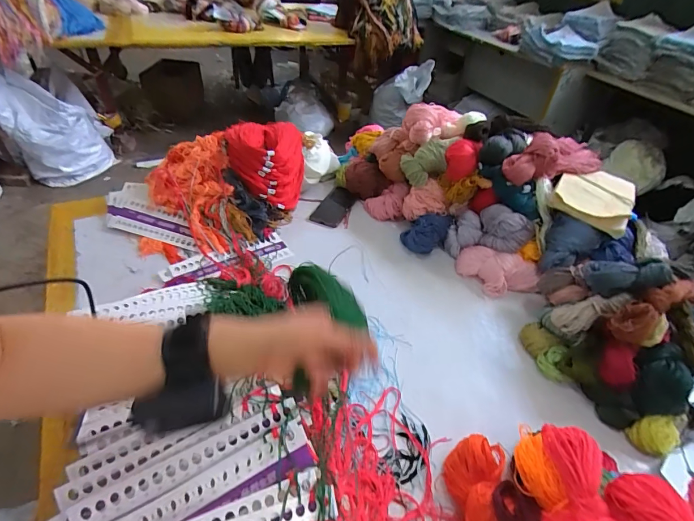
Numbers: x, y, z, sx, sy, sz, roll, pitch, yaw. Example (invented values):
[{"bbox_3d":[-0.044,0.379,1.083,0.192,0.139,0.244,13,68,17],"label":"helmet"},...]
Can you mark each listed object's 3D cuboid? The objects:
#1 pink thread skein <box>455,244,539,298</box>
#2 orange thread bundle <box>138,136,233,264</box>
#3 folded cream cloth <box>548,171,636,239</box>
[{"bbox_3d":[0.315,0.023,0.807,0.167,0.062,0.088,23,45,18],"label":"pink thread skein"},{"bbox_3d":[-0.367,-0.159,0.868,0.193,0.116,0.312,-4,43,-11],"label":"orange thread bundle"},{"bbox_3d":[0.520,-0.138,0.805,0.146,0.039,0.186,27,46,22],"label":"folded cream cloth"}]

